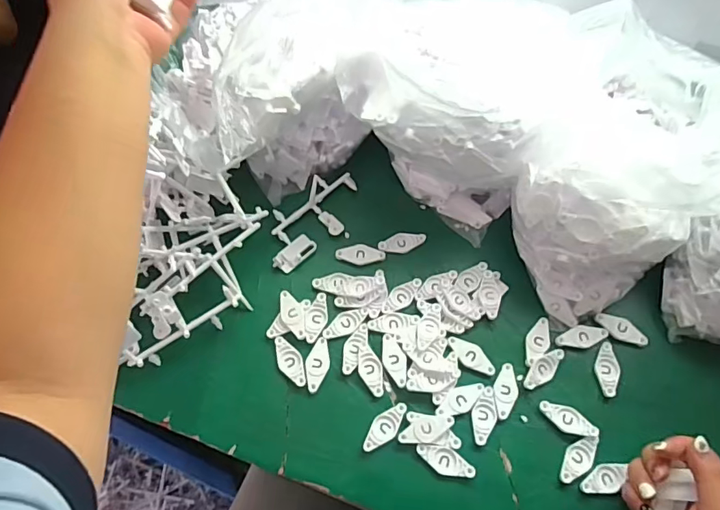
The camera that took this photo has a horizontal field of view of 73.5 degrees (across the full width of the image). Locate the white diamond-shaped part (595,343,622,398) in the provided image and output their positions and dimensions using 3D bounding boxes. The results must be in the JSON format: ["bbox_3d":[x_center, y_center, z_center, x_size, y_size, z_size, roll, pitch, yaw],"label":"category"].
[{"bbox_3d":[0.251,0.116,0.488,0.022,0.009,0.055,6,62,1],"label":"white diamond-shaped part"}]

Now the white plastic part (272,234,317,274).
[{"bbox_3d":[-0.073,-0.002,0.536,0.025,0.005,0.051,41,68,18],"label":"white plastic part"}]

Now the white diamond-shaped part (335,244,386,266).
[{"bbox_3d":[0.001,-0.001,0.538,0.054,0.004,0.023,8,62,2],"label":"white diamond-shaped part"}]

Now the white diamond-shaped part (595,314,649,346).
[{"bbox_3d":[0.274,0.076,0.503,0.053,0.006,0.024,33,66,15],"label":"white diamond-shaped part"}]

